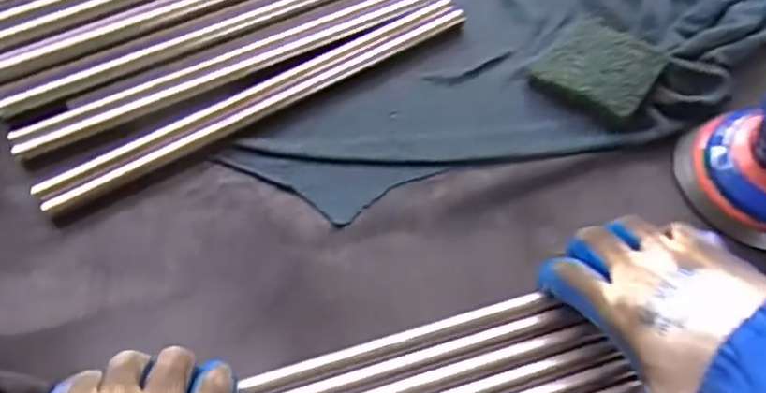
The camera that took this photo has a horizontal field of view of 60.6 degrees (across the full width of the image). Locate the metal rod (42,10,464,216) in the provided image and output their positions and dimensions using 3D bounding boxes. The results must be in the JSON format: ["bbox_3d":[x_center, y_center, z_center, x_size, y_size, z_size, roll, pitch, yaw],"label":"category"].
[{"bbox_3d":[-0.082,-0.071,0.497,0.341,0.012,0.017,-28,66,-18],"label":"metal rod"}]

